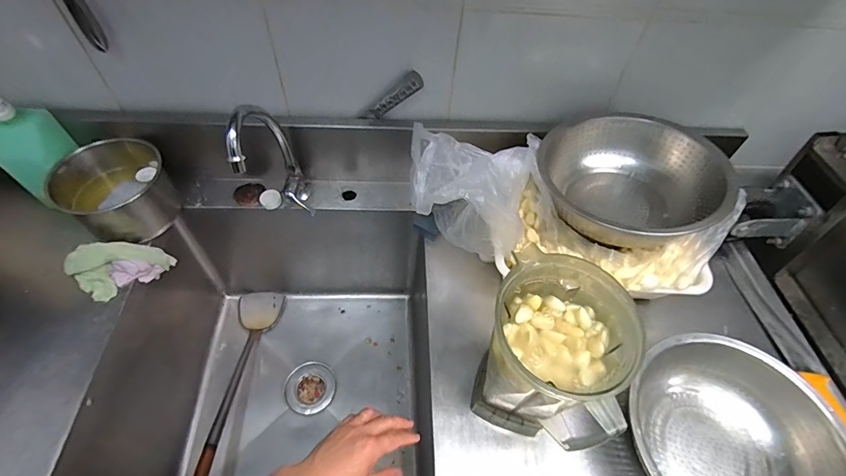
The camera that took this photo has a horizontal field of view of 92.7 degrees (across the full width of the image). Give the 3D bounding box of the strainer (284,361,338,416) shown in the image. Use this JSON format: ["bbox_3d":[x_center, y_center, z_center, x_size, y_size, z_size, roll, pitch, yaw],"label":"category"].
[{"bbox_3d":[-0.267,0.360,0.967,0.115,0.026,0.116,2,53,-3],"label":"strainer"}]

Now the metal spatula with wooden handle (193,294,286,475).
[{"bbox_3d":[-0.415,0.315,0.892,0.111,0.064,0.503,2,34,-4],"label":"metal spatula with wooden handle"}]

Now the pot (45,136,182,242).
[{"bbox_3d":[-0.552,-0.081,0.734,0.160,0.125,0.165,2,53,-3],"label":"pot"}]

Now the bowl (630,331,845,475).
[{"bbox_3d":[0.414,0.276,0.563,0.265,0.108,0.258,2,53,-3],"label":"bowl"}]

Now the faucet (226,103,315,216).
[{"bbox_3d":[-0.244,-0.126,0.686,0.078,0.329,0.121,6,80,-1],"label":"faucet"}]

